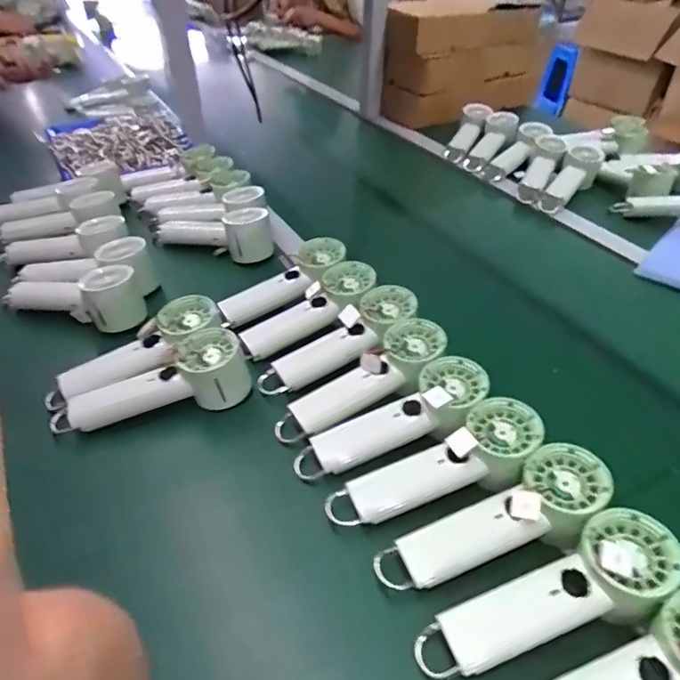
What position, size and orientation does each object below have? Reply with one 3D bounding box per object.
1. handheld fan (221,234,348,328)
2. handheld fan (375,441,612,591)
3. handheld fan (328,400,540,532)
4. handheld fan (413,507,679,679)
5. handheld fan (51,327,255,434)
[{"bbox_3d":[-0.071,-0.075,0.669,0.178,0.033,0.070,-34,48,-5],"label":"handheld fan"},{"bbox_3d":[0.125,0.147,0.414,0.199,0.034,0.067,-25,45,-4],"label":"handheld fan"},{"bbox_3d":[0.087,0.117,0.459,0.199,0.039,0.066,-25,45,-3],"label":"handheld fan"},{"bbox_3d":[0.152,0.190,0.376,0.199,0.032,0.062,-24,45,-4],"label":"handheld fan"},{"bbox_3d":[-0.191,0.046,0.534,0.199,0.060,0.062,-14,43,-17],"label":"handheld fan"}]

